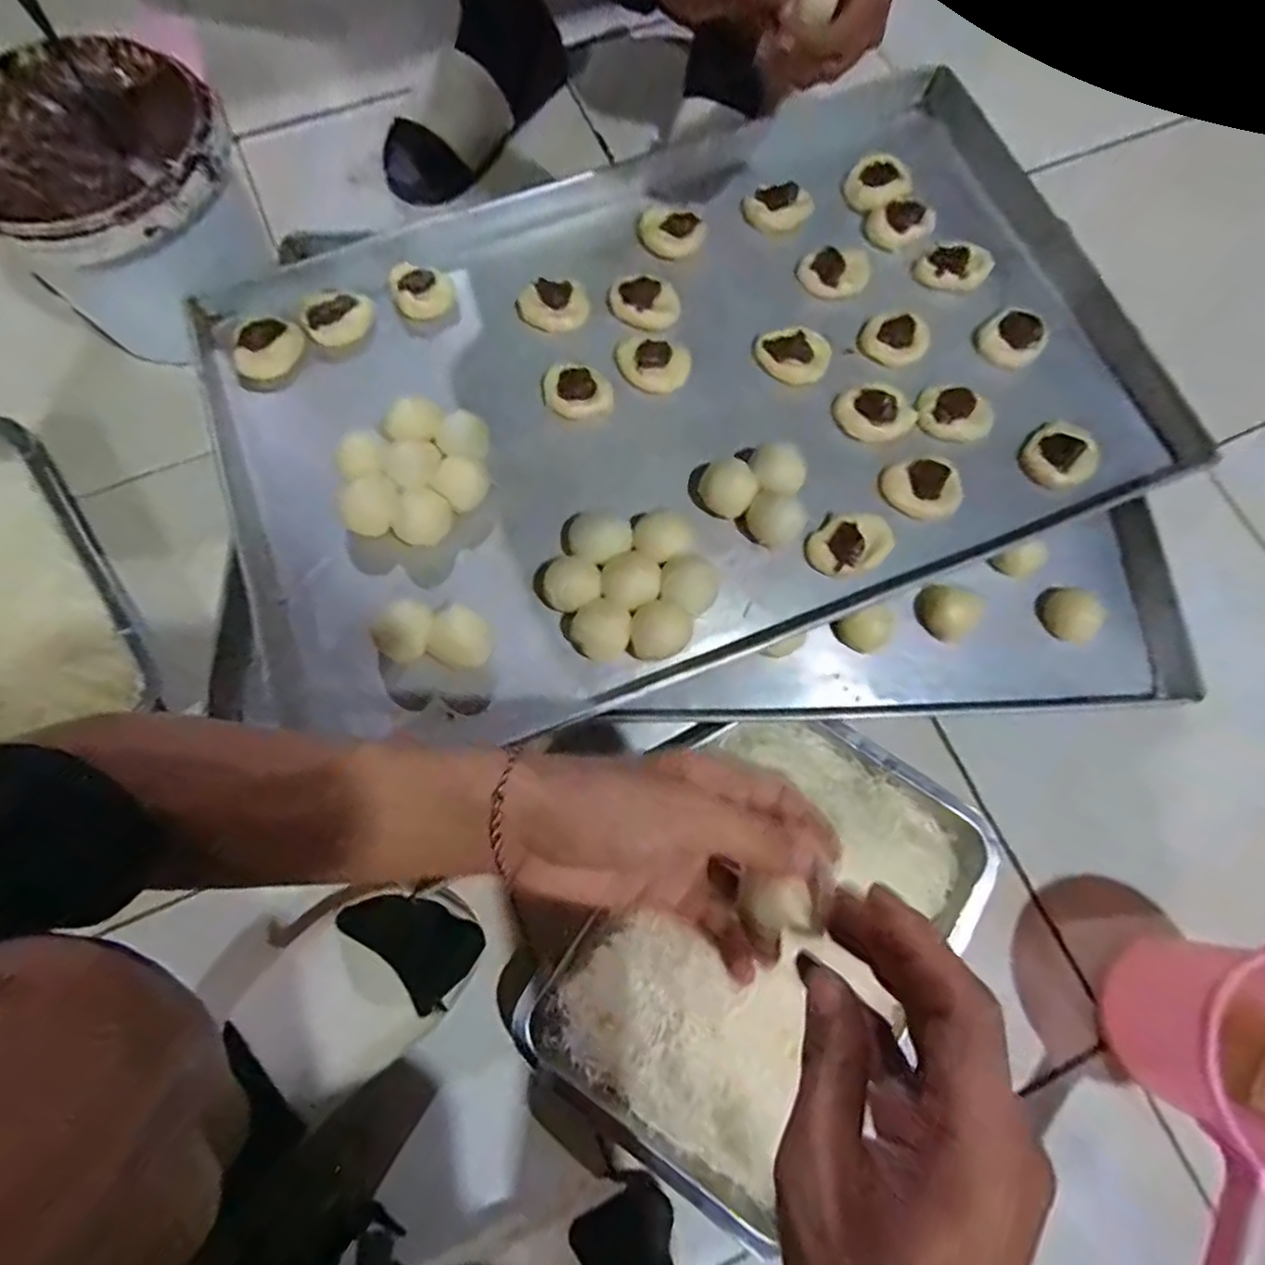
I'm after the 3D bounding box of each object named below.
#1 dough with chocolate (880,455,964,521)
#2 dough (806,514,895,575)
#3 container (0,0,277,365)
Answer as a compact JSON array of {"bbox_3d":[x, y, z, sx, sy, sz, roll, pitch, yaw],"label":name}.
[{"bbox_3d":[0.227,-0.115,0.483,0.058,0.018,0.046,39,77,9],"label":"dough with chocolate"},{"bbox_3d":[0.163,-0.066,0.469,0.058,0.022,0.040,-20,76,-6],"label":"dough"},{"bbox_3d":[-0.470,-0.394,0.602,0.220,0.180,0.219,-37,78,-10],"label":"container"}]

